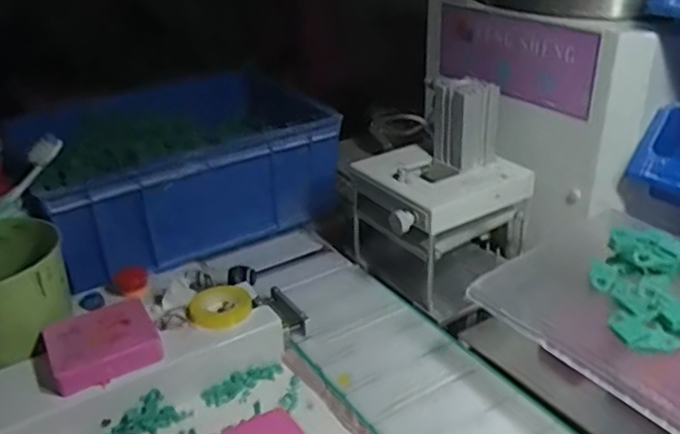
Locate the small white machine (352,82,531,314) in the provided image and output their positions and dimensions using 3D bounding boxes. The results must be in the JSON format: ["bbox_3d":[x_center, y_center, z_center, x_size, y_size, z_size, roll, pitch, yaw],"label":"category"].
[{"bbox_3d":[0.093,-0.029,0.624,0.166,0.187,0.141,-17,31,-32],"label":"small white machine"}]

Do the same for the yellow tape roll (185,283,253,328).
[{"bbox_3d":[-0.103,0.078,0.545,0.053,0.015,0.053,-3,28,2],"label":"yellow tape roll"}]

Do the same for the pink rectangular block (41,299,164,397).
[{"bbox_3d":[-0.185,0.100,0.499,0.078,0.027,0.064,-18,31,-25],"label":"pink rectangular block"}]

